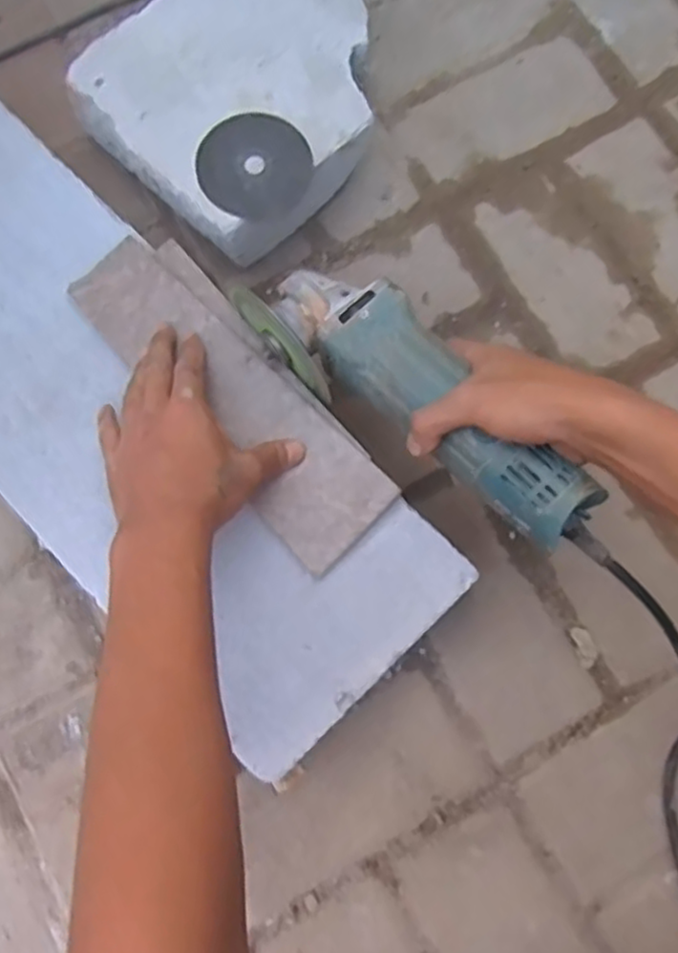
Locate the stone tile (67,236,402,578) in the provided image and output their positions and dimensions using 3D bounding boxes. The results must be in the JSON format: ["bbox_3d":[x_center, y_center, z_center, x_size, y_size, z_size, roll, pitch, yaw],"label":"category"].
[{"bbox_3d":[-0.077,-0.058,0.498,0.076,0.011,0.267,-42,81,-9],"label":"stone tile"}]

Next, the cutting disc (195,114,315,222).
[{"bbox_3d":[-0.067,-0.243,0.560,0.085,0.007,0.086,1,82,-5],"label":"cutting disc"}]

